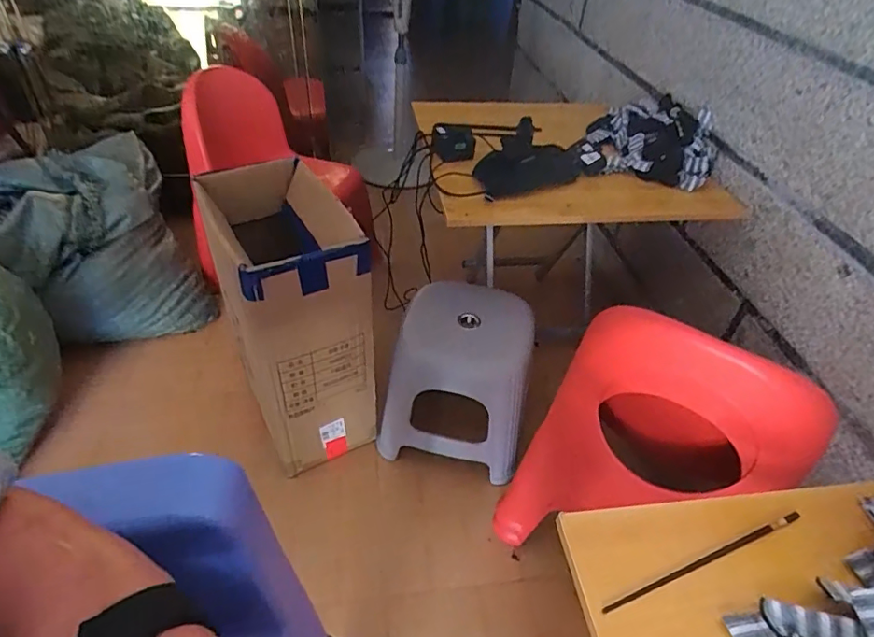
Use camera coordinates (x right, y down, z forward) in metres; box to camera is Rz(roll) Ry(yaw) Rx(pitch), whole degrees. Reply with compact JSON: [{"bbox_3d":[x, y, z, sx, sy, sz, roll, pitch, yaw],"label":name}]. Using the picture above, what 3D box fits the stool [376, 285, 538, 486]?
[{"bbox_3d":[0.047,0.127,1.104,0.282,0.324,0.263,12,41,8],"label":"stool"}]

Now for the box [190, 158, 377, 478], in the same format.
[{"bbox_3d":[-0.289,-0.015,1.047,0.224,0.499,0.396,-17,45,-23],"label":"box"}]

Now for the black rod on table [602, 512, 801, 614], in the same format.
[{"bbox_3d":[0.249,0.220,0.477,0.234,0.004,0.007,-13,44,-19],"label":"black rod on table"}]

